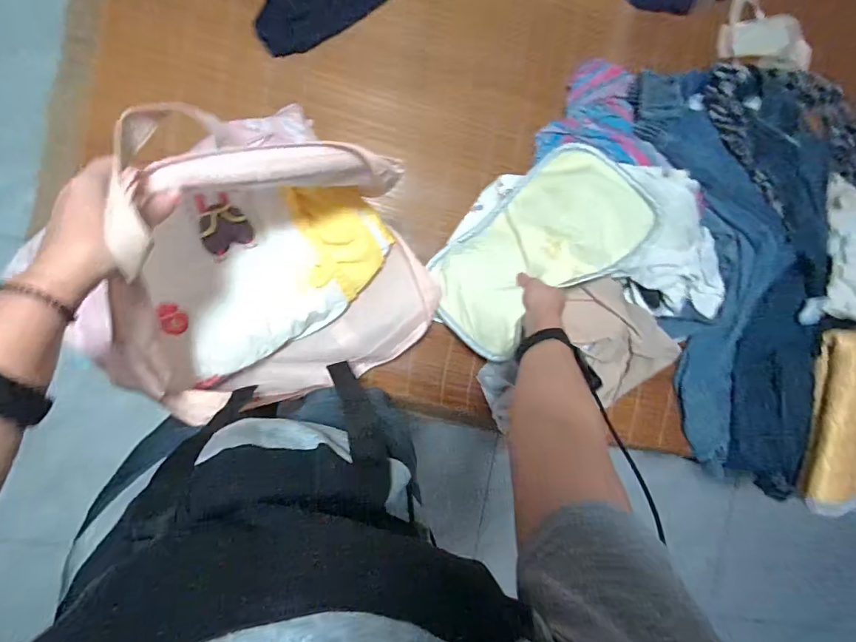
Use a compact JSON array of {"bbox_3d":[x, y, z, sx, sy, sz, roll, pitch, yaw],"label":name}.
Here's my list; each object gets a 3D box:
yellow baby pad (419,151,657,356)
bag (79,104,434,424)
[{"bbox_3d":[0.169,-0.116,0.708,0.352,0.045,0.200,-41,71,0],"label":"yellow baby pad"},{"bbox_3d":[-0.163,-0.051,0.535,0.330,0.342,0.288,-11,90,-9],"label":"bag"}]

